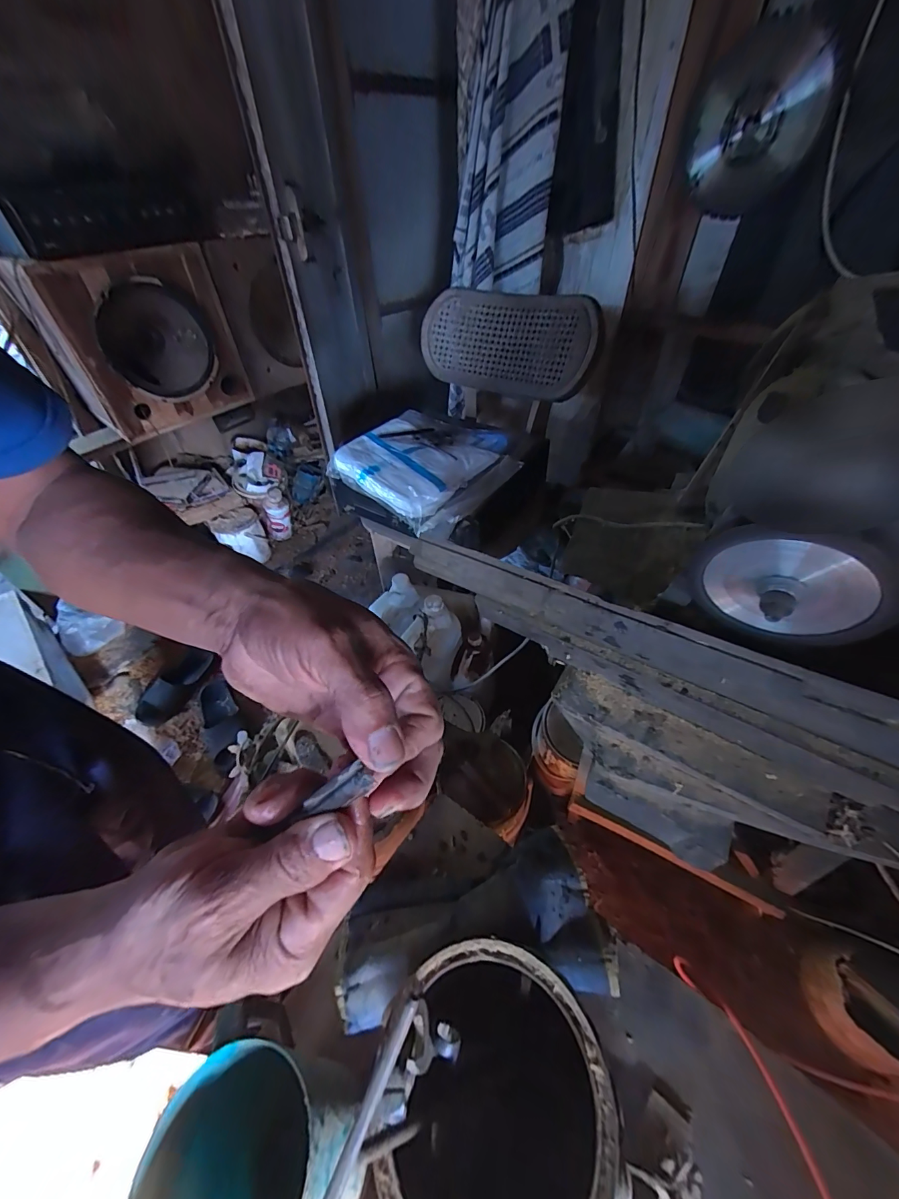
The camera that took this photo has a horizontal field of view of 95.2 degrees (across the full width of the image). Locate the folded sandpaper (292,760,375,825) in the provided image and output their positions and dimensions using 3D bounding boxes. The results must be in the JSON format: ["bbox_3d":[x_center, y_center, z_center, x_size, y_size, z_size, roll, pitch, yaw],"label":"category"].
[{"bbox_3d":[-0.049,0.083,0.175,0.050,0.007,0.012,-36,40,27],"label":"folded sandpaper"}]

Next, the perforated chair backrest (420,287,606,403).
[{"bbox_3d":[0.132,-0.626,1.005,0.504,0.228,0.091,36,33,32],"label":"perforated chair backrest"}]

